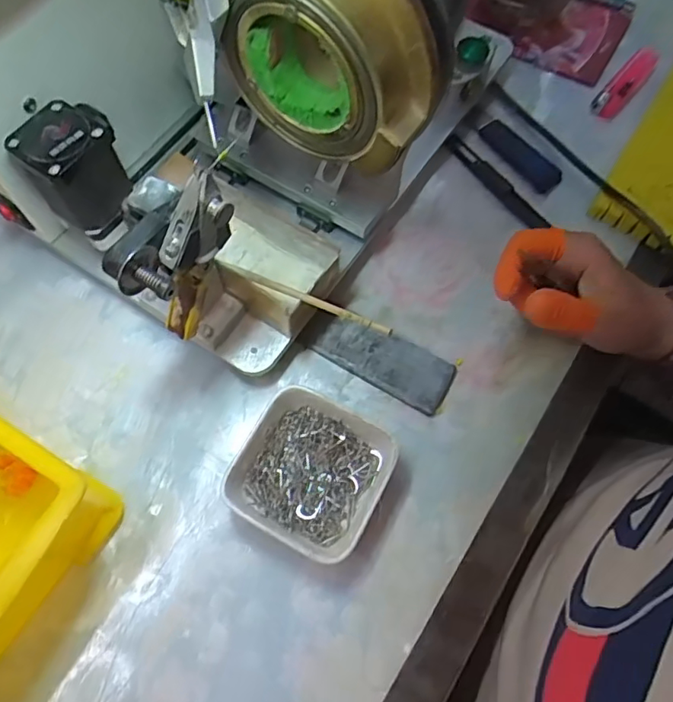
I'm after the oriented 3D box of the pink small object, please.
[{"bbox_3d":[0.235,-0.218,0.455,0.022,0.009,0.082,39,73,14],"label":"pink small object"}]

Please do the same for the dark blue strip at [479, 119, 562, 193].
[{"bbox_3d":[0.138,-0.150,0.426,0.024,0.004,0.072,-34,72,-13],"label":"dark blue strip"}]

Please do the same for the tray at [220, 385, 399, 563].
[{"bbox_3d":[-0.014,0.070,0.323,0.079,0.031,0.080,25,70,10],"label":"tray"}]

